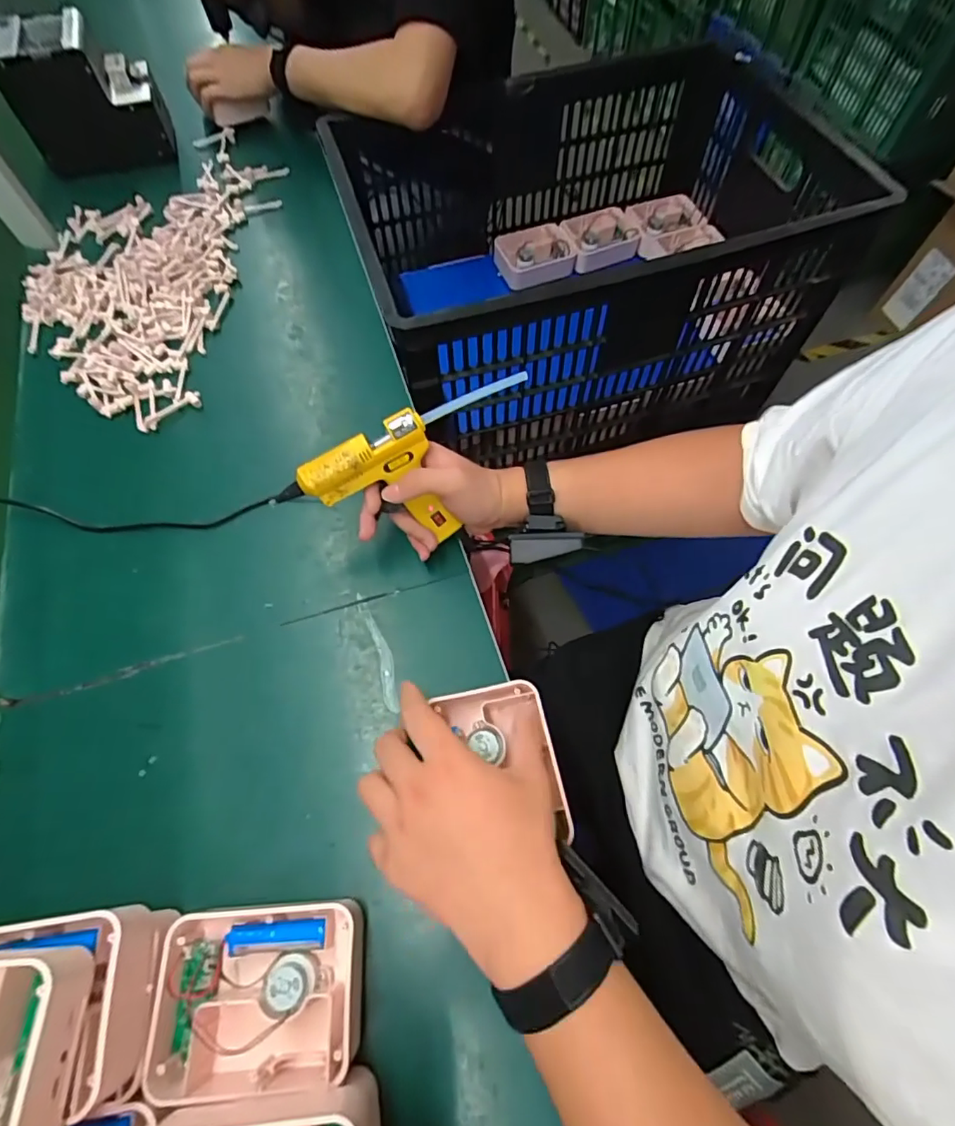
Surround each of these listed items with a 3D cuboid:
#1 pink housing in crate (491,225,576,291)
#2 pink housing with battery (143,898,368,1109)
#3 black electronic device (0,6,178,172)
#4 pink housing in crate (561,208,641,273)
[{"bbox_3d":[0.107,-0.555,0.953,0.137,0.050,0.095,-20,66,-9],"label":"pink housing in crate"},{"bbox_3d":[-0.146,0.292,0.355,0.126,0.050,0.097,0,64,-2],"label":"pink housing with battery"},{"bbox_3d":[-0.574,-0.695,0.775,0.186,0.134,0.130,-11,65,-7],"label":"black electronic device"},{"bbox_3d":[0.226,-0.597,0.965,0.135,0.039,0.099,-21,66,-9],"label":"pink housing in crate"}]

